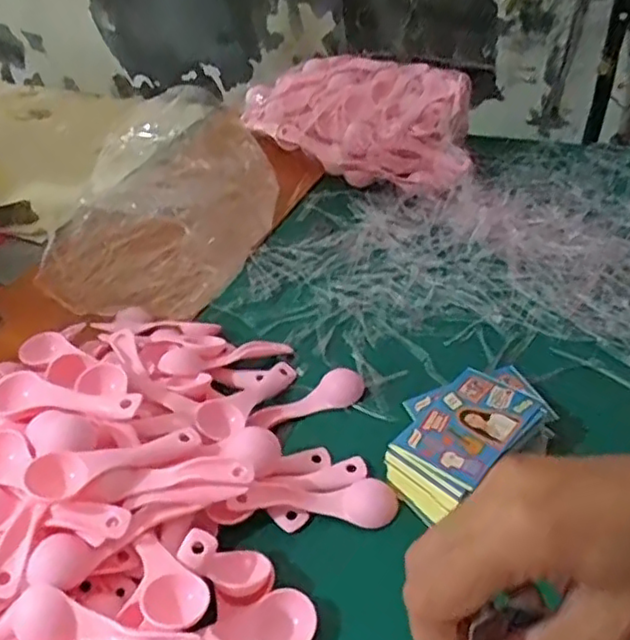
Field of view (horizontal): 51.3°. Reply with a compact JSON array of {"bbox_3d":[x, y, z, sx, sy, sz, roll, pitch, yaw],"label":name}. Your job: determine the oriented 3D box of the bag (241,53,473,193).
[{"bbox_3d":[0.056,-0.253,0.809,0.320,0.085,0.156,30,52,35],"label":"bag"}]

